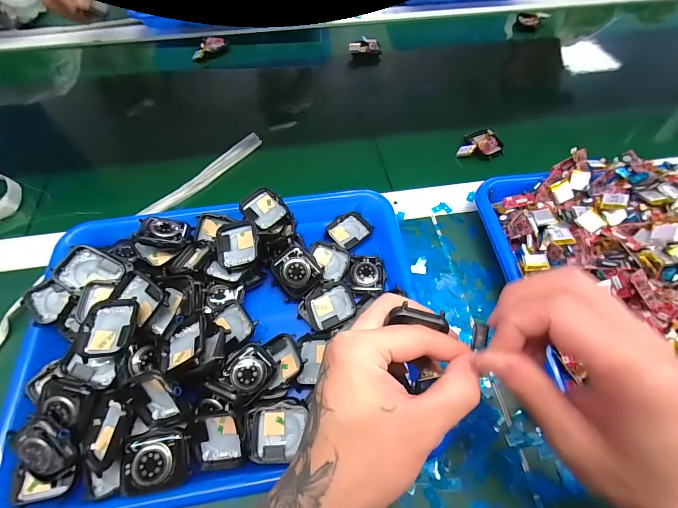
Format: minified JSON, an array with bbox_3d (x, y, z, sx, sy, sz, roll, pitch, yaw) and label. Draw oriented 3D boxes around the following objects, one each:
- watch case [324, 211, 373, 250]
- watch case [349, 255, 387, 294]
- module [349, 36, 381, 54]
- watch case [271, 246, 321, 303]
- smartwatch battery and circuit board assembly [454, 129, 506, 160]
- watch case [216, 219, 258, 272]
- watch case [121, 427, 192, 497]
[{"bbox_3d":[0.010,-0.026,0.350,0.042,0.008,0.036,-40,69,-20],"label":"watch case"},{"bbox_3d":[0.028,0.020,0.323,0.034,0.007,0.038,-3,61,-2],"label":"watch case"},{"bbox_3d":[0.042,-0.345,0.545,0.051,0.018,0.020,-5,61,-3],"label":"module"},{"bbox_3d":[-0.042,0.018,0.304,0.043,0.013,0.042,-36,90,1],"label":"watch case"},{"bbox_3d":[0.182,-0.141,0.429,0.058,0.011,0.047,-26,64,-14],"label":"smartwatch battery and circuit board assembly"},{"bbox_3d":[-0.093,-0.009,0.305,0.036,0.012,0.046,-9,61,-6],"label":"watch case"},{"bbox_3d":[-0.125,0.140,0.223,0.041,0.009,0.036,-12,62,-7],"label":"watch case"}]

